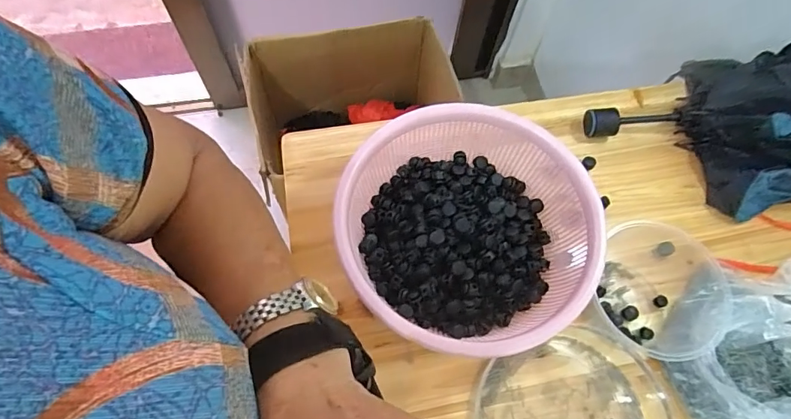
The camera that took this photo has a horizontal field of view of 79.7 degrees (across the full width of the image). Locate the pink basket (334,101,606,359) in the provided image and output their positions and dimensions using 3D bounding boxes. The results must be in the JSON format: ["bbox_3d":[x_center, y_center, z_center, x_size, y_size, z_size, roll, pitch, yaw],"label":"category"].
[{"bbox_3d":[0.089,0.000,0.543,0.279,0.122,0.304,1,66,-2],"label":"pink basket"}]

